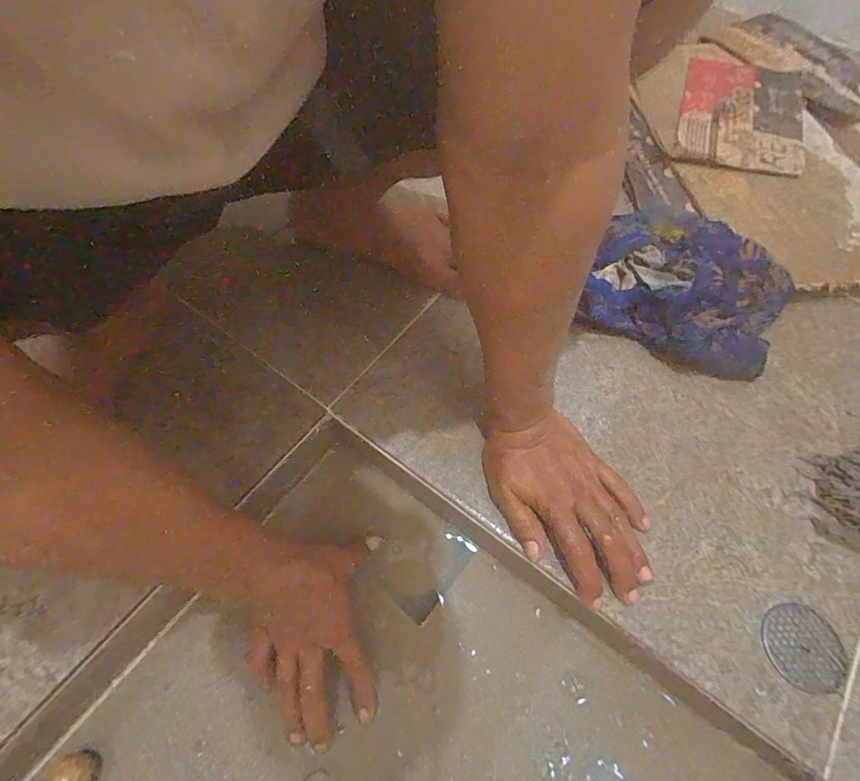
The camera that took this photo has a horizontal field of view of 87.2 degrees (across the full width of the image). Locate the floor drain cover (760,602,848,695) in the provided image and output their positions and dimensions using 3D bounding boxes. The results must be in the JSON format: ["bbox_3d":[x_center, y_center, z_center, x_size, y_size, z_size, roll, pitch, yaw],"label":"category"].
[{"bbox_3d":[0.309,0.213,0.374,0.062,0.004,0.063,-5,62,-2],"label":"floor drain cover"}]

